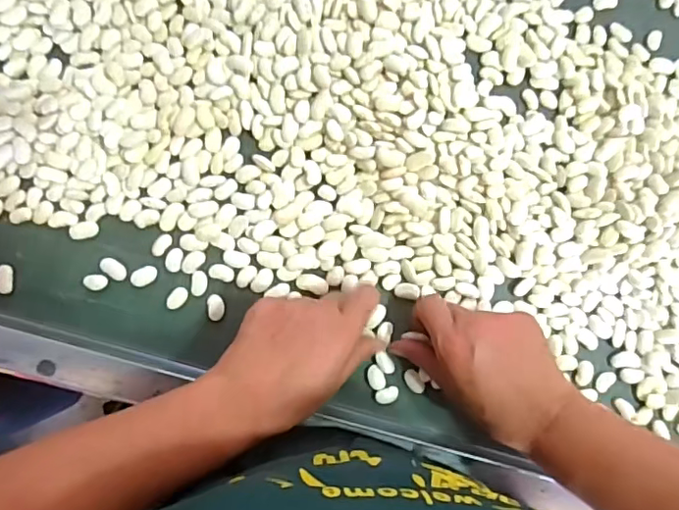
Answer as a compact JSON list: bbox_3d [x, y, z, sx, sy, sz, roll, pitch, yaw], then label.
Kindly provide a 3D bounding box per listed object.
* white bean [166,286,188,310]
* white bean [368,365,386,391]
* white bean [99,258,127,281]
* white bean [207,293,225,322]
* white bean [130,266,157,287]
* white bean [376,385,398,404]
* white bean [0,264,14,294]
[{"bbox_3d":[-0.130,0.035,0.444,0.013,0.004,0.020,44,84,-1],"label":"white bean"},{"bbox_3d":[0.030,0.100,0.450,0.013,0.004,0.021,-23,89,-6],"label":"white bean"},{"bbox_3d":[-0.180,0.011,0.442,0.022,0.004,0.013,32,85,-2],"label":"white bean"},{"bbox_3d":[-0.099,0.042,0.446,0.013,0.004,0.021,-6,87,-5],"label":"white bean"},{"bbox_3d":[-0.156,0.017,0.443,0.021,0.004,0.014,-23,89,-6],"label":"white bean"},{"bbox_3d":[0.039,0.114,0.450,0.019,0.004,0.013,-18,88,-5],"label":"white bean"},{"bbox_3d":[-0.261,0.019,0.433,0.012,0.005,0.023,-3,87,-5],"label":"white bean"}]

